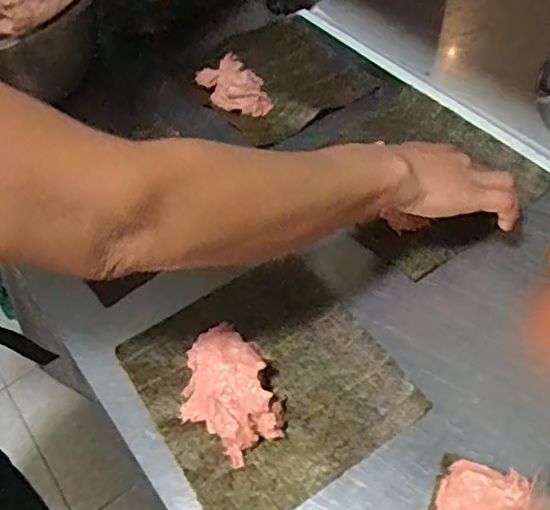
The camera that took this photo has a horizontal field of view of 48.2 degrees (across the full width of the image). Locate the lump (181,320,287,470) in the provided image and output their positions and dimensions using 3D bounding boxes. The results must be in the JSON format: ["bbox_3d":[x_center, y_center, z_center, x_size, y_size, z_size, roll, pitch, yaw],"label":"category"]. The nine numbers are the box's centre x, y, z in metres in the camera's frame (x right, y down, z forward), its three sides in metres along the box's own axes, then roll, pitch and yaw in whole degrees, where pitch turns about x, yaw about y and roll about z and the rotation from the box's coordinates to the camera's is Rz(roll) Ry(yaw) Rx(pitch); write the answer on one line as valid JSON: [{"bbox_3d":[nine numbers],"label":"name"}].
[{"bbox_3d":[-0.038,0.109,0.490,0.072,0.029,0.098,-29,56,-15],"label":"lump"}]

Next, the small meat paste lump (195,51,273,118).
[{"bbox_3d":[-0.048,-0.197,0.719,0.057,0.031,0.092,-33,57,-18],"label":"small meat paste lump"}]

